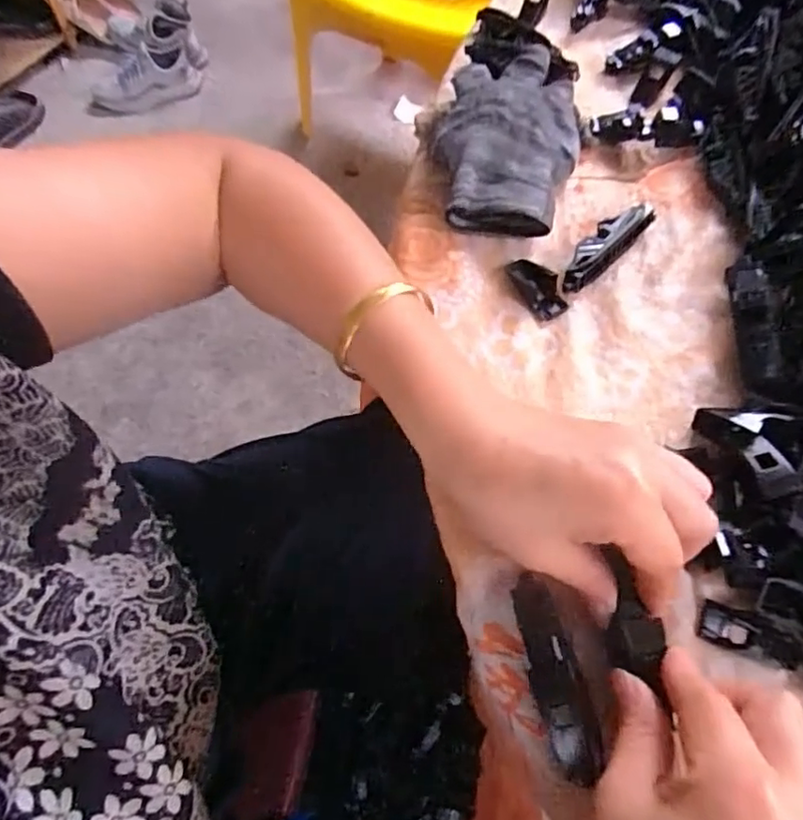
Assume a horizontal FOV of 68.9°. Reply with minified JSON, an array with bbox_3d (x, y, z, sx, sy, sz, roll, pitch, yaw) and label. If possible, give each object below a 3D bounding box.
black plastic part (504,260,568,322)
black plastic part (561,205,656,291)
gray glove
[{"bbox_3d":[0.078,-0.072,0.340,0.019,0.012,0.042,-28,67,-13],"label":"black plastic part"},{"bbox_3d":[0.121,-0.098,0.350,0.077,0.016,0.021,-40,70,-17],"label":"black plastic part"},{"bbox_3d":[0.068,-0.177,0.380,0.090,0.032,0.138,5,64,3],"label":"gray glove"}]

